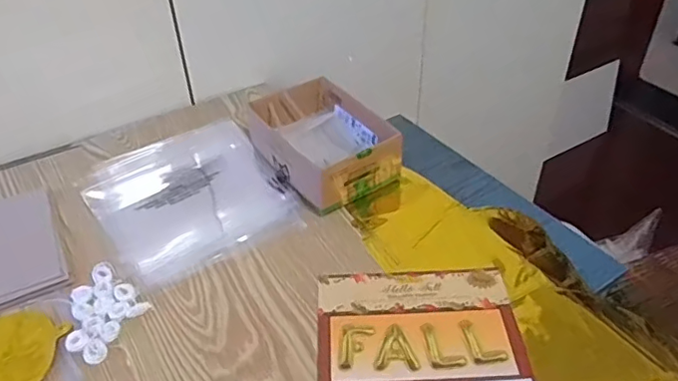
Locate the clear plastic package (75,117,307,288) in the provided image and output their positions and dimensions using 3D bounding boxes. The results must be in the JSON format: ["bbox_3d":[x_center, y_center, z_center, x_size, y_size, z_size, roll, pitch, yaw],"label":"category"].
[{"bbox_3d":[-0.188,-0.003,0.704,0.219,0.007,0.251,-22,44,-24],"label":"clear plastic package"}]

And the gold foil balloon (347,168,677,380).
[{"bbox_3d":[0.182,0.119,0.568,0.208,0.022,0.417,-18,42,-21],"label":"gold foil balloon"}]

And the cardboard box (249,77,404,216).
[{"bbox_3d":[-0.021,-0.061,0.727,0.128,0.073,0.184,-22,44,-24],"label":"cardboard box"}]

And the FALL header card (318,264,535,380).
[{"bbox_3d":[0.076,0.137,0.536,0.187,0.007,0.161,-2,39,-2],"label":"FALL header card"}]

